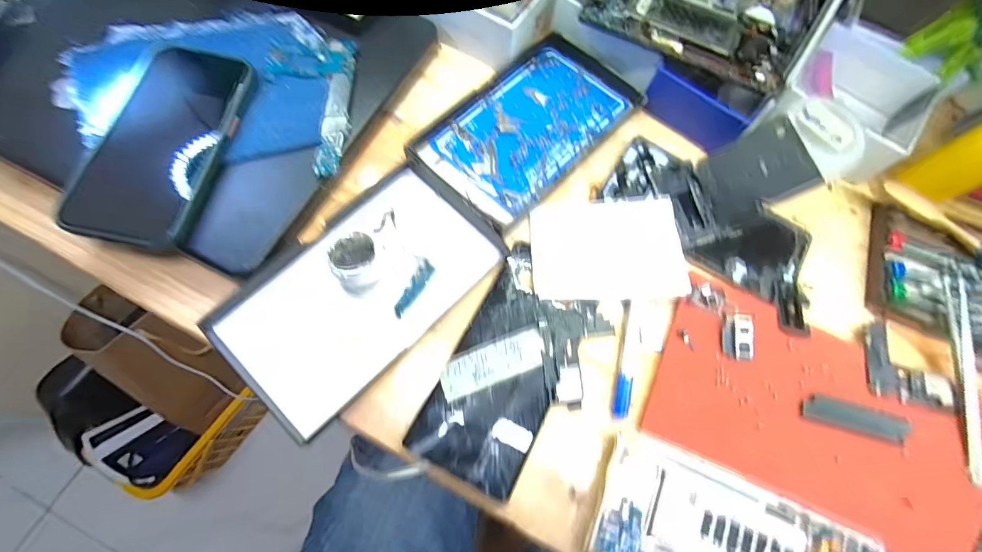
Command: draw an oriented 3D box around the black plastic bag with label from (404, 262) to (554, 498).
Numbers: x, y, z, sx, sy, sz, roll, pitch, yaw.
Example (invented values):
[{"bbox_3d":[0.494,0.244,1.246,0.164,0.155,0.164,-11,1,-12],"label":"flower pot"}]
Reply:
[{"bbox_3d":[0.007,0.063,0.262,0.070,0.005,0.127,25,71,6],"label":"black plastic bag with label"}]

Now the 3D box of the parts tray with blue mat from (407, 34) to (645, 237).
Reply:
[{"bbox_3d":[0.030,-0.122,0.327,0.100,0.012,0.180,41,73,12],"label":"parts tray with blue mat"}]

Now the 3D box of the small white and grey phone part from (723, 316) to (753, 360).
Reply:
[{"bbox_3d":[0.165,0.040,0.276,0.018,0.006,0.030,12,70,2],"label":"small white and grey phone part"}]

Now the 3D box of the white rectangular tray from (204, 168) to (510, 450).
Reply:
[{"bbox_3d":[-0.085,0.007,0.276,0.103,0.006,0.174,43,74,12],"label":"white rectangular tray"}]

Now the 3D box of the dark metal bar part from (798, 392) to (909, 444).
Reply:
[{"bbox_3d":[0.234,0.090,0.265,0.068,0.004,0.017,15,70,3],"label":"dark metal bar part"}]

